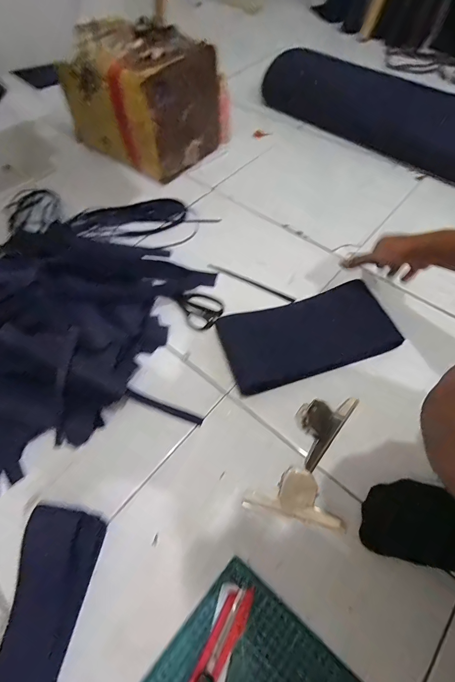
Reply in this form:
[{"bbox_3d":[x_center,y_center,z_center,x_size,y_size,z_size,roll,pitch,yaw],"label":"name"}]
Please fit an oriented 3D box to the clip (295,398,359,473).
[{"bbox_3d":[0.141,0.125,0.513,0.065,0.035,0.128,35,66,19],"label":"clip"}]

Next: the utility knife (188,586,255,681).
[{"bbox_3d":[-0.025,0.384,0.374,0.032,0.015,0.193,26,63,15],"label":"utility knife"}]

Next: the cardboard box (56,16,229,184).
[{"bbox_3d":[-0.204,-0.630,0.854,0.317,0.236,0.279,36,66,20],"label":"cardboard box"}]

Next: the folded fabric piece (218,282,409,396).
[{"bbox_3d":[0.140,-0.014,0.594,0.288,0.024,0.145,-18,73,-2],"label":"folded fabric piece"}]

